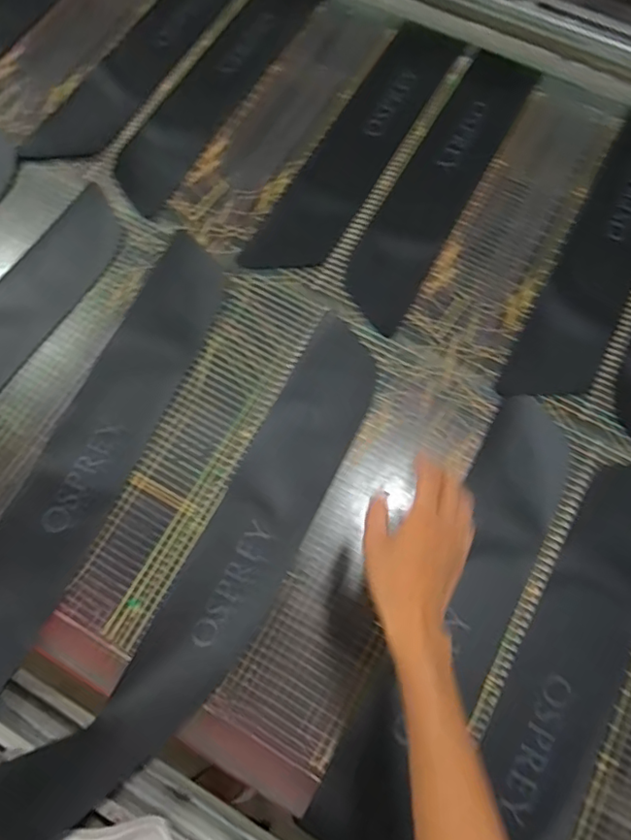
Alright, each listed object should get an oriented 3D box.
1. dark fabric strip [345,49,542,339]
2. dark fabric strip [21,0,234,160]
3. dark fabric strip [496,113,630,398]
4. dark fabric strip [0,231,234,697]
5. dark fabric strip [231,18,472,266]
[{"bbox_3d":[0.191,-0.368,0.839,0.105,0.014,0.539,28,70,9],"label":"dark fabric strip"},{"bbox_3d":[-0.275,-0.600,0.917,0.111,0.020,0.525,28,73,9],"label":"dark fabric strip"},{"bbox_3d":[0.403,-0.233,0.785,0.105,0.011,0.509,28,72,10],"label":"dark fabric strip"},{"bbox_3d":[-0.288,0.062,0.670,0.116,0.034,0.661,22,73,7],"label":"dark fabric strip"},{"bbox_3d":[0.072,-0.424,0.855,0.107,0.018,0.527,28,70,9],"label":"dark fabric strip"}]

